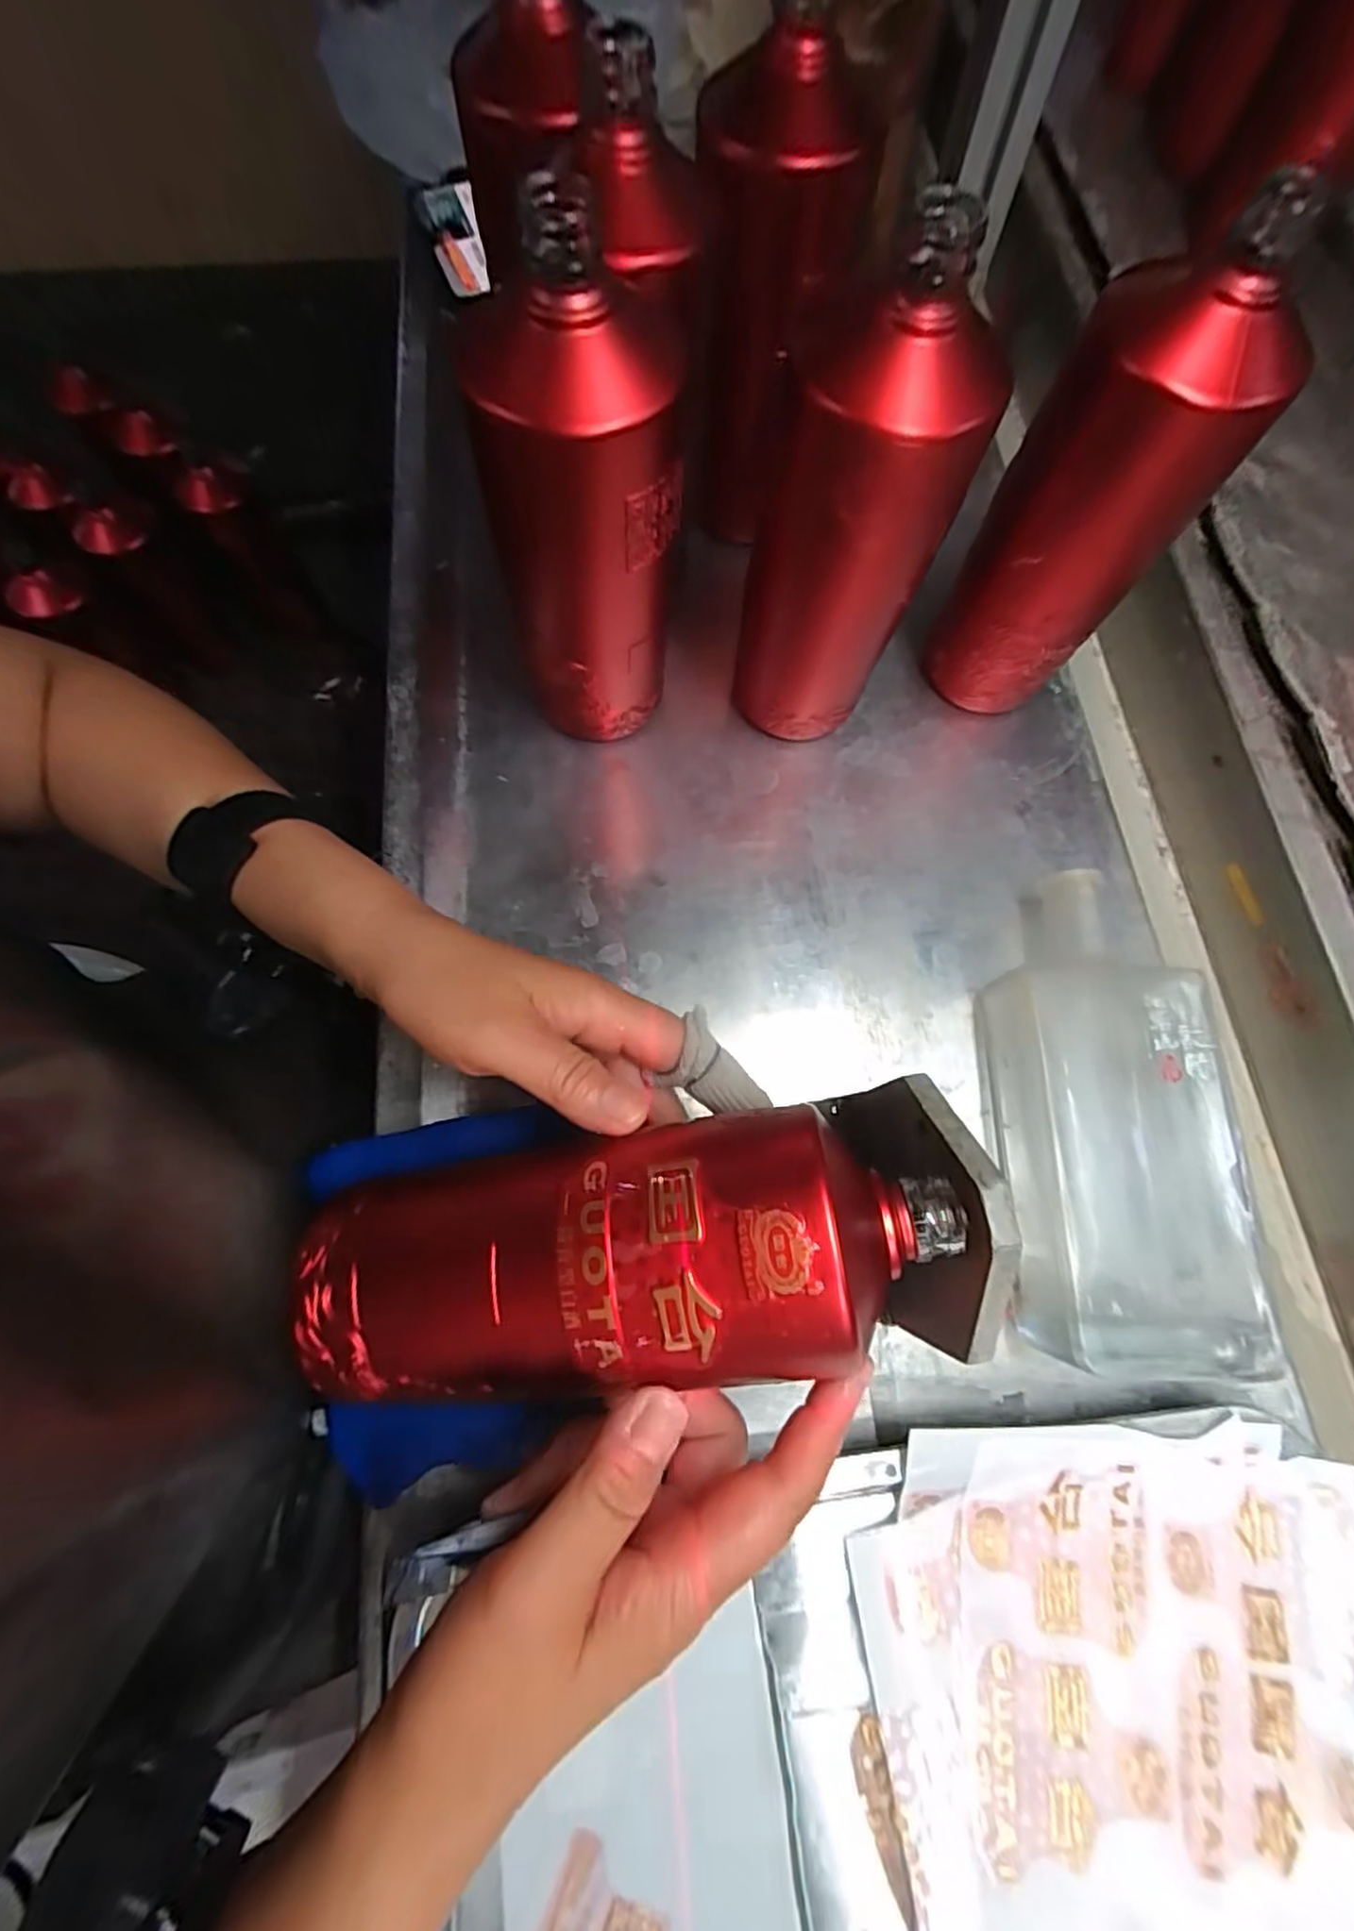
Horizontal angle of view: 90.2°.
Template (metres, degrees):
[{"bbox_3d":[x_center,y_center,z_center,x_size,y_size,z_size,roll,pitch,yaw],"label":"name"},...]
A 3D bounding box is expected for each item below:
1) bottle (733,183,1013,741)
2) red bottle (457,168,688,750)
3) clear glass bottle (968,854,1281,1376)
[{"bbox_3d":[0.079,-0.197,0.321,0.088,0.209,0.073,12,74,5],"label":"bottle"},{"bbox_3d":[-0.043,-0.197,0.313,0.081,0.209,0.089,-12,74,-2],"label":"red bottle"},{"bbox_3d":[0.200,0.066,0.323,0.099,0.049,0.230,-1,74,1],"label":"clear glass bottle"}]

